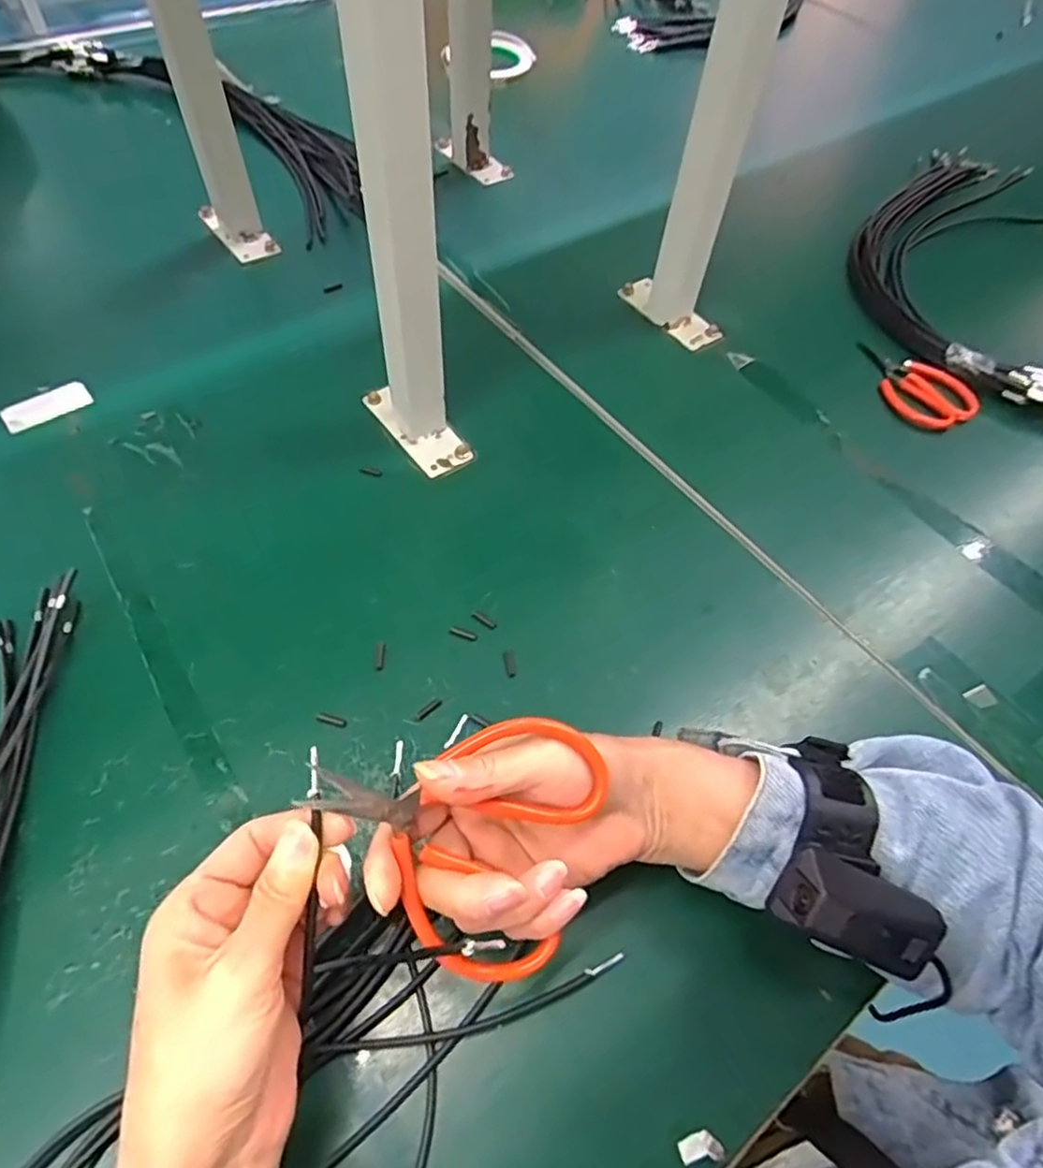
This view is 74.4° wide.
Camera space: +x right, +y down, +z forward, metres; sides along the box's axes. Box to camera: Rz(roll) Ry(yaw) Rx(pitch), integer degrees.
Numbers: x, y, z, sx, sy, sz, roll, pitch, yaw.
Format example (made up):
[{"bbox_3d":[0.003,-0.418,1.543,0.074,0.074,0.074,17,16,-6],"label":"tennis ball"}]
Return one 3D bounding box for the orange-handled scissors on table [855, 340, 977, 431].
[{"bbox_3d":[0.318,-0.166,0.566,0.064,0.012,0.107,-37,66,-24],"label":"orange-handled scissors on table"}]

